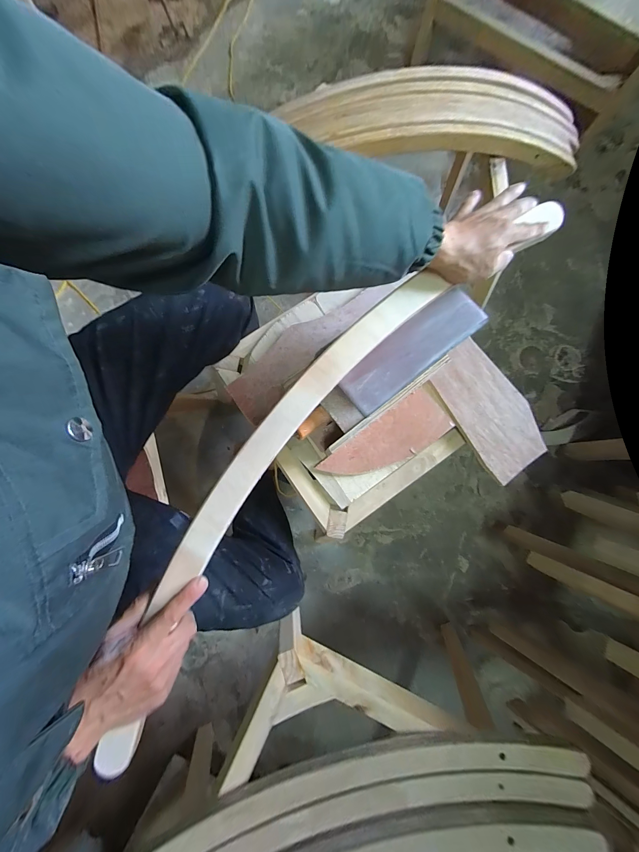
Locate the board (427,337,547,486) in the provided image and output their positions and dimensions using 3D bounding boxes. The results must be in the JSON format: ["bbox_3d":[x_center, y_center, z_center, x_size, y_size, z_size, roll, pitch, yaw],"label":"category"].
[{"bbox_3d":[0.331,-0.035,0.560,0.144,0.013,0.258,-31,82,-6],"label":"board"}]

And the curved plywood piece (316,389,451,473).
[{"bbox_3d":[0.130,0.033,0.540,0.254,0.006,0.094,-34,83,-6],"label":"curved plywood piece"}]

